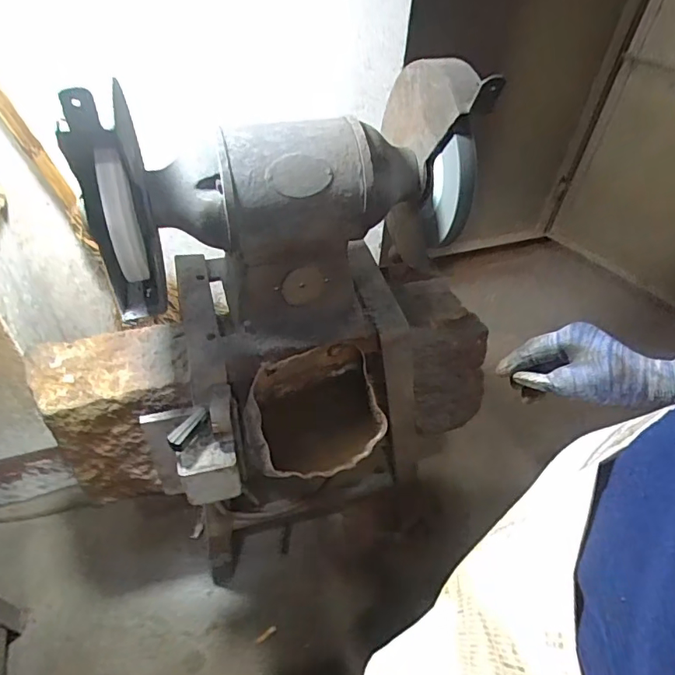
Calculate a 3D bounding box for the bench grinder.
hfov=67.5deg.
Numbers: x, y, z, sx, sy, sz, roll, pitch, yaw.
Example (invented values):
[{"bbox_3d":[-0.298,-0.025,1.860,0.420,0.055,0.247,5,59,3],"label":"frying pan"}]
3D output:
[{"bbox_3d":[-0.069,-0.181,0.697,0.462,0.349,0.217,-12,48,-13],"label":"bench grinder"}]

